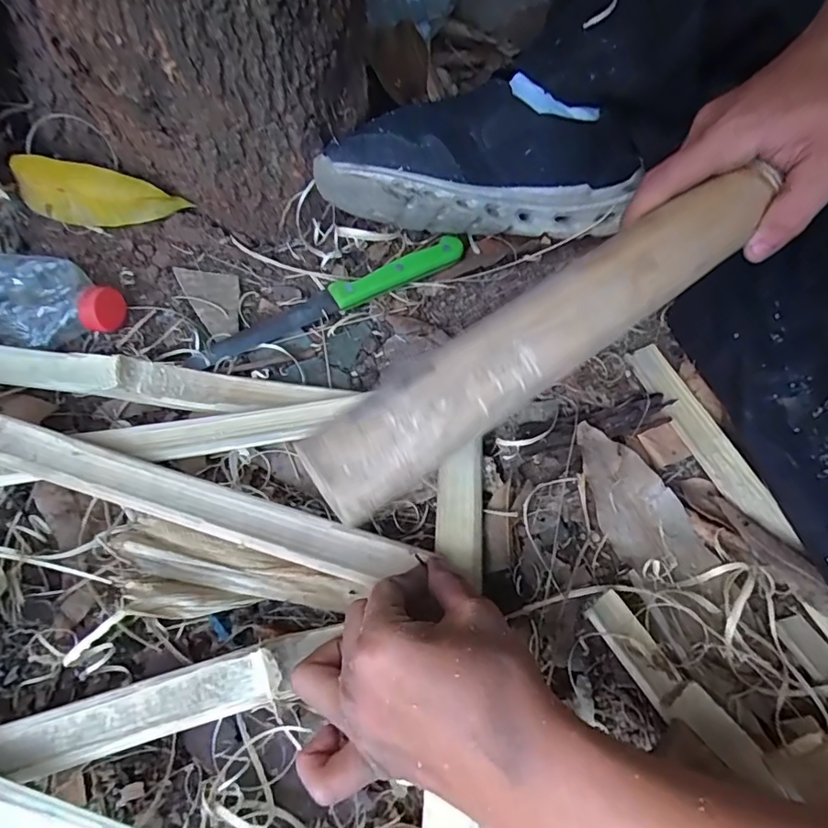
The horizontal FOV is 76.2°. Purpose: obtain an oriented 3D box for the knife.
[{"bbox_3d":[-0.064,-0.092,0.409,0.230,0.015,0.028,-28,63,-15],"label":"knife"}]

